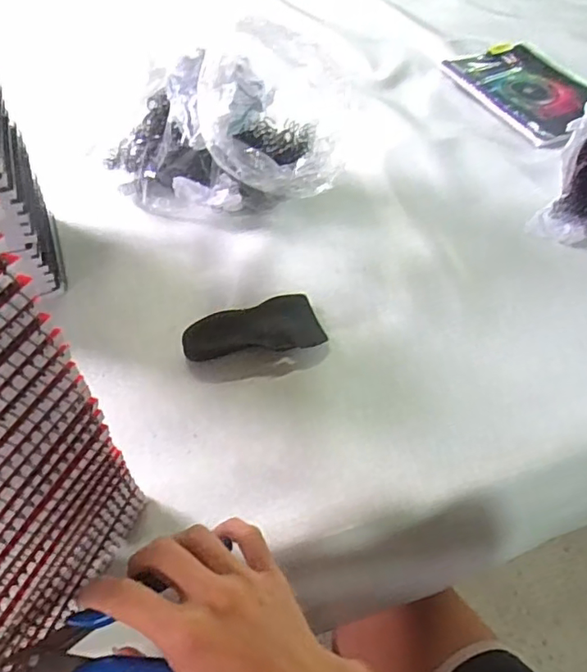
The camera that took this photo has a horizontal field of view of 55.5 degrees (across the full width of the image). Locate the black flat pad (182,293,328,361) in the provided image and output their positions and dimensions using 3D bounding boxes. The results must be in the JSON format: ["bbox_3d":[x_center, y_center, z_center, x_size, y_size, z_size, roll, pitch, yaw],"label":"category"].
[{"bbox_3d":[-0.037,-0.008,0.496,0.119,0.016,0.055,-10,51,-7],"label":"black flat pad"}]

